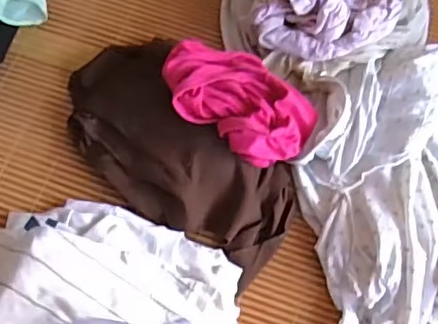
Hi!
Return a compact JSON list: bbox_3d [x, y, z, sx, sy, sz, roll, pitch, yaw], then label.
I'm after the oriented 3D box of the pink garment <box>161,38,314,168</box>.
[{"bbox_3d":[0.018,-0.075,0.680,0.183,0.052,0.113,38,72,10],"label":"pink garment"}]

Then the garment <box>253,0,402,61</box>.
[{"bbox_3d":[0.127,-0.179,0.715,0.169,0.054,0.107,5,70,-1],"label":"garment"}]

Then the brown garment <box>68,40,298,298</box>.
[{"bbox_3d":[-0.048,-0.014,0.700,0.168,0.059,0.324,-40,75,-17],"label":"brown garment"}]

